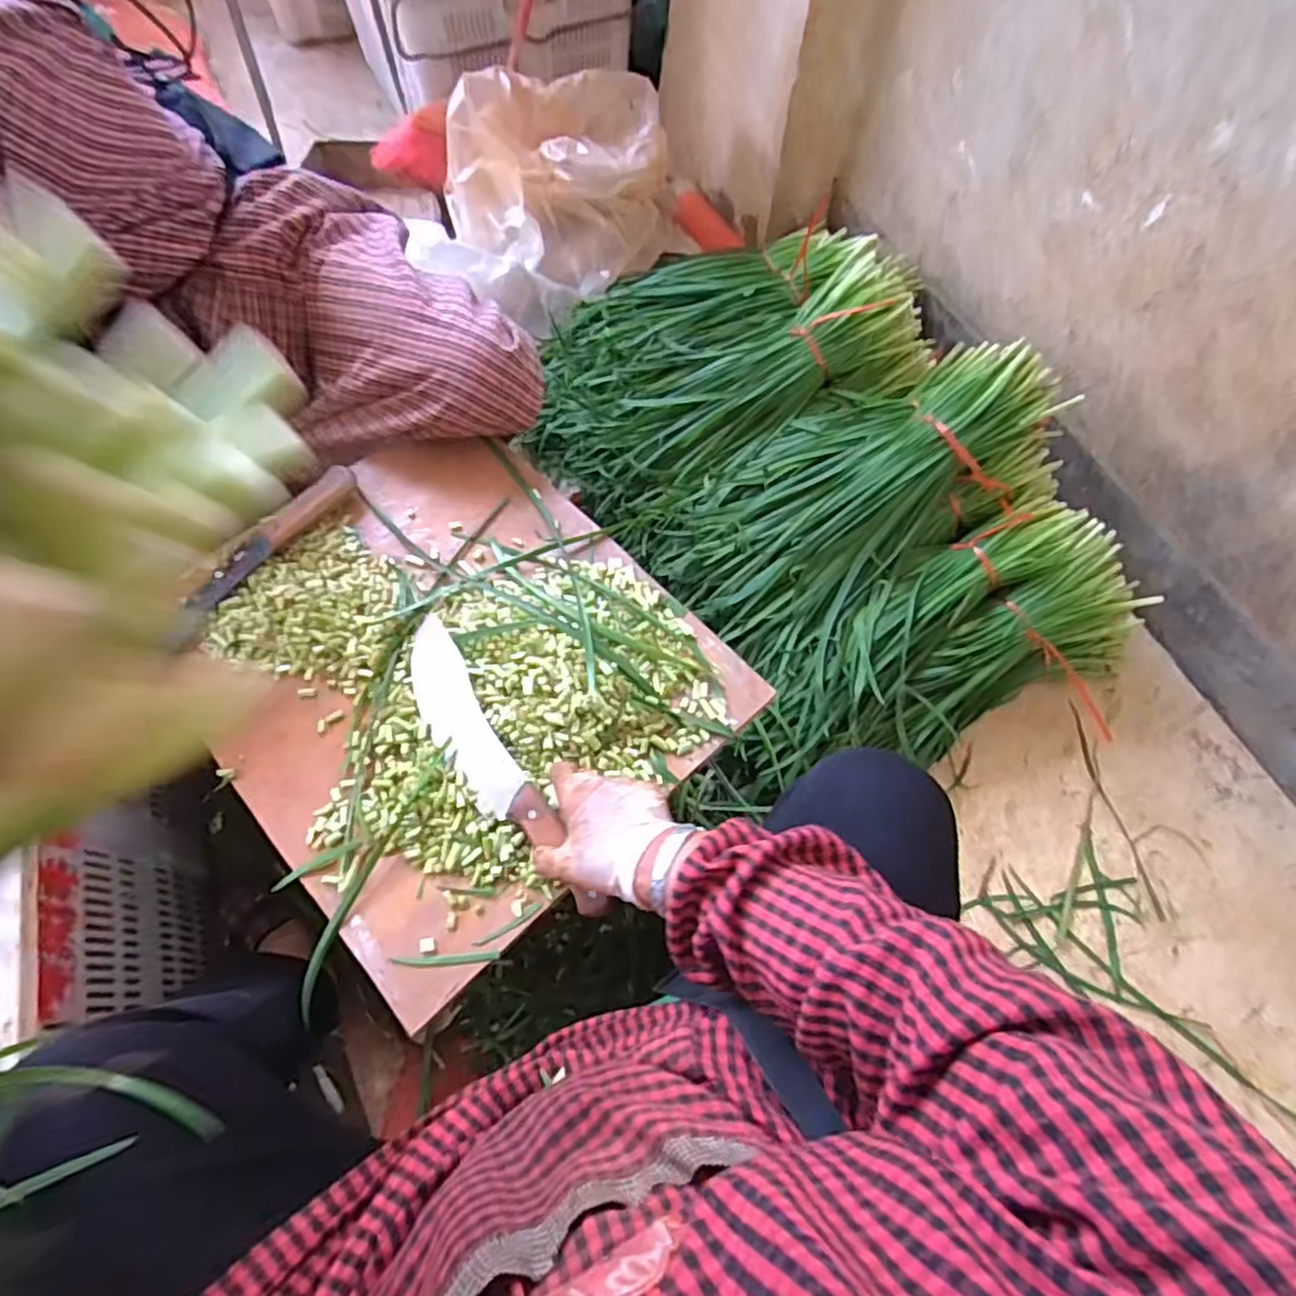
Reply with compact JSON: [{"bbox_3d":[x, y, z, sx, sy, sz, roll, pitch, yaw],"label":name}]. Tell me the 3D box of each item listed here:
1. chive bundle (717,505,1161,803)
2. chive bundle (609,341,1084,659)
[{"bbox_3d":[0.349,0.006,0.838,0.539,0.201,0.203,-25,69,-14],"label":"chive bundle"},{"bbox_3d":[0.233,-0.185,0.861,0.519,0.119,0.292,-23,67,10],"label":"chive bundle"}]

